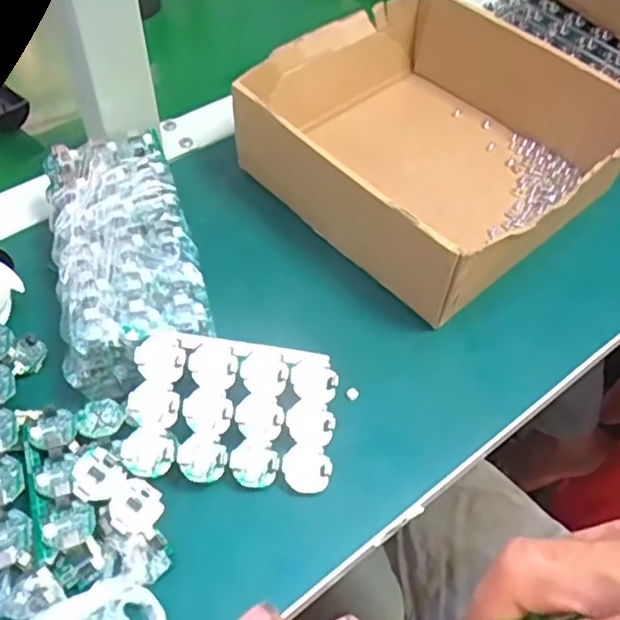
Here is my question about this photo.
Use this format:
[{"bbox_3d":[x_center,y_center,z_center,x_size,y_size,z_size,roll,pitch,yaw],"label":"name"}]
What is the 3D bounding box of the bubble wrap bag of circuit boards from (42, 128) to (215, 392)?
[{"bbox_3d":[-0.112,-0.033,0.408,0.081,0.049,0.169,-12,55,-12],"label":"bubble wrap bag of circuit boards"}]

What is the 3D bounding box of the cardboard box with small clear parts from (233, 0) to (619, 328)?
[{"bbox_3d":[0.082,-0.121,0.473,0.209,0.079,0.232,-36,63,-26],"label":"cardboard box with small clear parts"}]

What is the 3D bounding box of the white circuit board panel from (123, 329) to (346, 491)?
[{"bbox_3d":[-0.039,0.052,0.347,0.104,0.007,0.073,10,73,-12],"label":"white circuit board panel"}]

